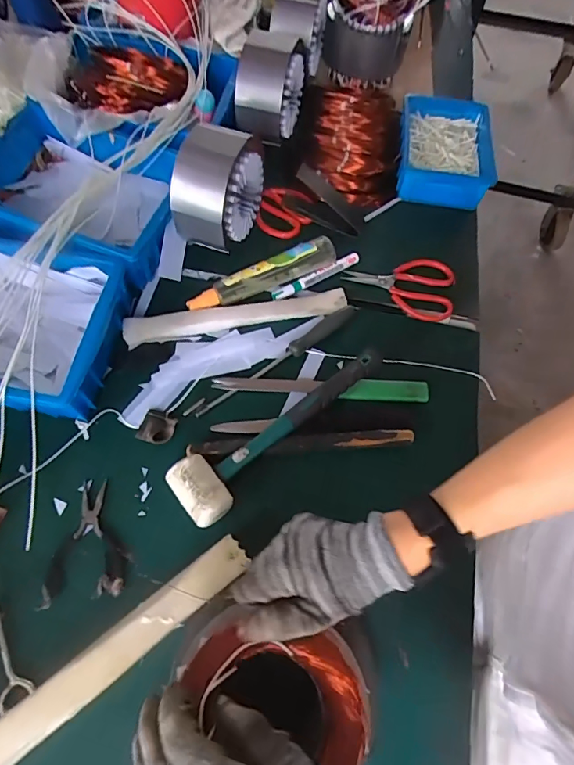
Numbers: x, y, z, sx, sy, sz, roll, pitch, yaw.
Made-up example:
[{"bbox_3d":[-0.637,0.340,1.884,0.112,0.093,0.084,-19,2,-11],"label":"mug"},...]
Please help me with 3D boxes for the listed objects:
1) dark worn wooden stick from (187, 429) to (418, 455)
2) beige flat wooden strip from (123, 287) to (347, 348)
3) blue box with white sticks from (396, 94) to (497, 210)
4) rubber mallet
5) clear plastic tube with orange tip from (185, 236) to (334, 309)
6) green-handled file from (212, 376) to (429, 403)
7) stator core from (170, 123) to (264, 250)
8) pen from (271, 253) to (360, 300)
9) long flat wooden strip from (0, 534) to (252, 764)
[{"bbox_3d":[0.017,0.073,0.529,0.262,0.019,0.021,-2,65,-2],"label":"dark worn wooden stick"},{"bbox_3d":[-0.068,-0.091,0.601,0.293,0.018,0.035,-10,65,-6],"label":"beige flat wooden strip"},{"bbox_3d":[0.260,-0.386,0.724,0.150,0.056,0.230,10,65,3],"label":"blue box with white sticks"},{"bbox_3d":[-0.002,0.042,0.528,0.301,0.045,0.070,-40,72,-18],"label":"rubber mallet"},{"bbox_3d":[-0.033,-0.150,0.615,0.213,0.040,0.034,-21,67,-11],"label":"clear plastic tube with orange tip"},{"bbox_3d":[0.044,0.006,0.568,0.270,0.007,0.027,2,65,0],"label":"green-handled file"},{"bbox_3d":[-0.090,-0.257,0.606,0.090,0.148,0.124,17,65,6],"label":"stator core"},{"bbox_3d":[0.042,-0.151,0.633,0.141,0.011,0.020,-25,68,-13],"label":"pen"},{"bbox_3d":[-0.176,0.267,0.419,0.325,0.016,0.040,-36,85,-17],"label":"long flat wooden strip"}]

